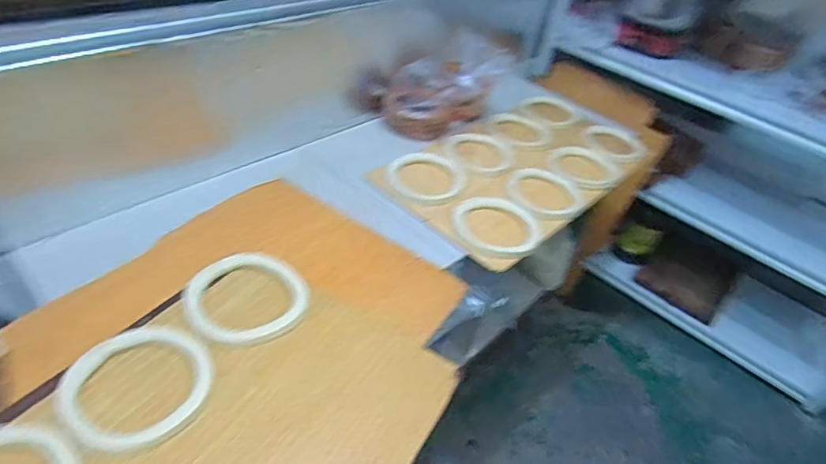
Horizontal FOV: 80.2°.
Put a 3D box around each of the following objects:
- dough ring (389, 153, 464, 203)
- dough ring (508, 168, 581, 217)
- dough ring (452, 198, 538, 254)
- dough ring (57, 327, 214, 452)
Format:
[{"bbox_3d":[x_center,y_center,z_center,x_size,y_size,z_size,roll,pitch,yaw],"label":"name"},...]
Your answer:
[{"bbox_3d":[0.032,-0.135,1.177,0.174,0.017,0.193,6,43,-2],"label":"dough ring"},{"bbox_3d":[0.307,-0.095,1.155,0.164,0.023,0.164,4,43,-4],"label":"dough ring"},{"bbox_3d":[0.182,-0.016,1.059,0.182,0.024,0.182,4,43,-4],"label":"dough ring"},{"bbox_3d":[-0.377,0.199,0.671,0.188,0.018,0.177,4,43,-4],"label":"dough ring"}]

